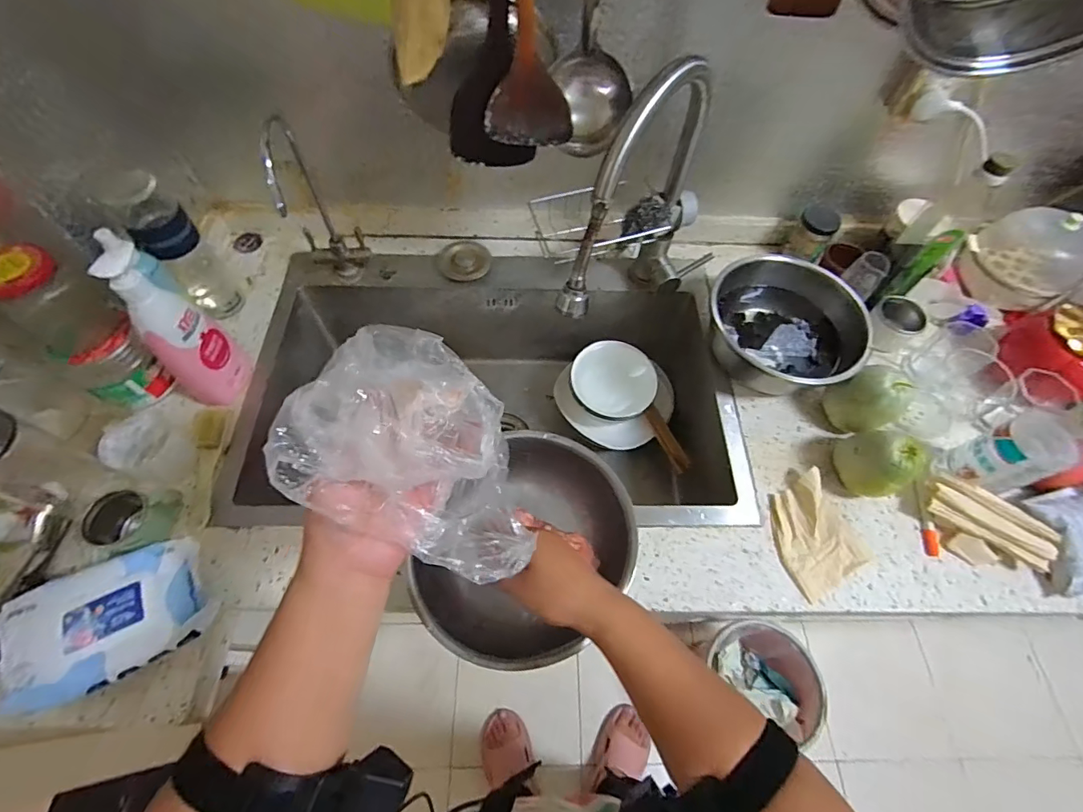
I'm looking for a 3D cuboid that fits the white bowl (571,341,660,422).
[{"bbox_3d":[0.118,-0.042,0.788,0.136,0.050,0.122,15,91,2],"label":"white bowl"}]

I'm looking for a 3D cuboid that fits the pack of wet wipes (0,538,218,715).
[{"bbox_3d":[-0.436,0.216,0.483,0.171,0.041,0.115,-26,65,-15],"label":"pack of wet wipes"}]

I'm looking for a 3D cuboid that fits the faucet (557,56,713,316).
[{"bbox_3d":[0.138,-0.219,0.582,0.087,0.344,0.280,32,65,15],"label":"faucet"}]

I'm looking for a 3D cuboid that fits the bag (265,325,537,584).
[{"bbox_3d":[-0.068,0.024,0.309,0.139,0.124,0.128,17,62,7],"label":"bag"}]

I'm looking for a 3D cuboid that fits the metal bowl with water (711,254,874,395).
[{"bbox_3d":[0.337,-0.107,0.676,0.206,0.100,0.167,22,63,10],"label":"metal bowl with water"}]

